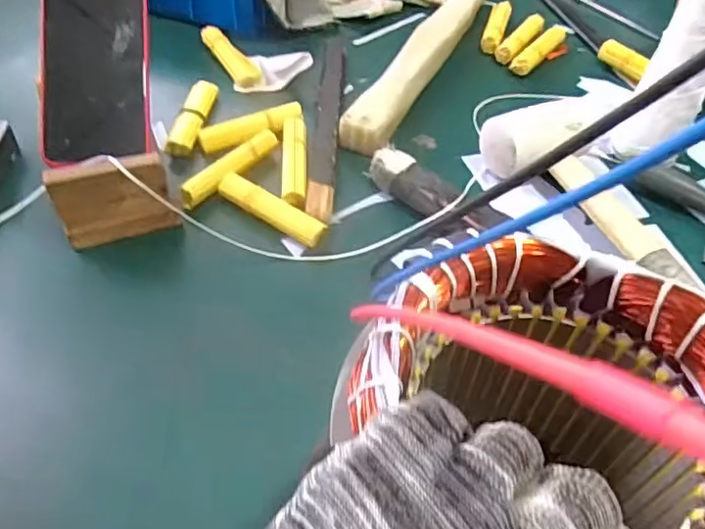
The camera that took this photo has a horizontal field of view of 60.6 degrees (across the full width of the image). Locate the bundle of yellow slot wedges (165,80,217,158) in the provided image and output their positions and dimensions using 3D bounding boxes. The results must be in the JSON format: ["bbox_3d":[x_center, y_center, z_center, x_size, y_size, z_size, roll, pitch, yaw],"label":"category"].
[{"bbox_3d":[-0.147,-0.133,0.561,0.026,0.022,0.101,5,48,1],"label":"bundle of yellow slot wedges"}]

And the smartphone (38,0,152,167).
[{"bbox_3d":[-0.211,-0.164,0.497,0.082,0.007,0.163,-2,81,-18],"label":"smartphone"}]

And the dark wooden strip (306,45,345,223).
[{"bbox_3d":[-0.023,-0.130,0.552,0.024,0.017,0.259,3,48,0],"label":"dark wooden strip"}]

